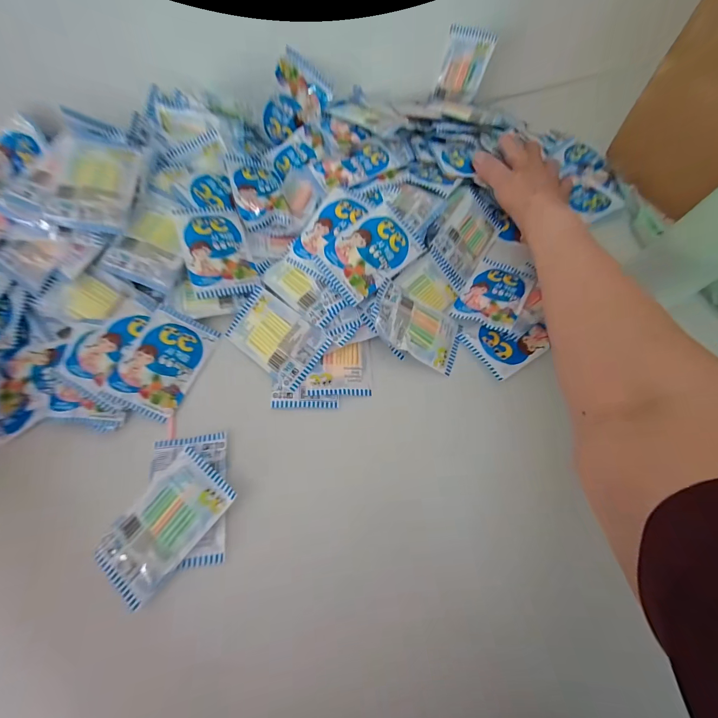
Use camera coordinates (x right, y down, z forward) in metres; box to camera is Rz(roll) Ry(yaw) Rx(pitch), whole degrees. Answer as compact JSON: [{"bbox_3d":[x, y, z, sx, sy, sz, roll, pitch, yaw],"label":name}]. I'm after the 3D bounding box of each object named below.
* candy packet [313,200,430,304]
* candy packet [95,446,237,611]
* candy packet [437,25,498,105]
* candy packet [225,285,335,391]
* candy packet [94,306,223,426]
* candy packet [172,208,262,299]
[{"bbox_3d":[0.011,-0.110,0.335,0.099,0.009,0.070,-42,92,-9],"label":"candy packet"},{"bbox_3d":[-0.158,0.133,0.270,0.065,0.012,0.101,36,71,14],"label":"candy packet"},{"bbox_3d":[0.145,-0.400,0.452,0.060,0.078,0.008,5,60,-3],"label":"candy packet"},{"bbox_3d":[-0.084,-0.023,0.335,0.101,0.008,0.062,35,87,15],"label":"candy packet"},{"bbox_3d":[-0.191,0.002,0.323,0.065,0.009,0.101,24,66,-9],"label":"candy packet"},{"bbox_3d":[-0.148,-0.115,0.346,0.064,0.011,0.097,-15,79,-26],"label":"candy packet"}]

